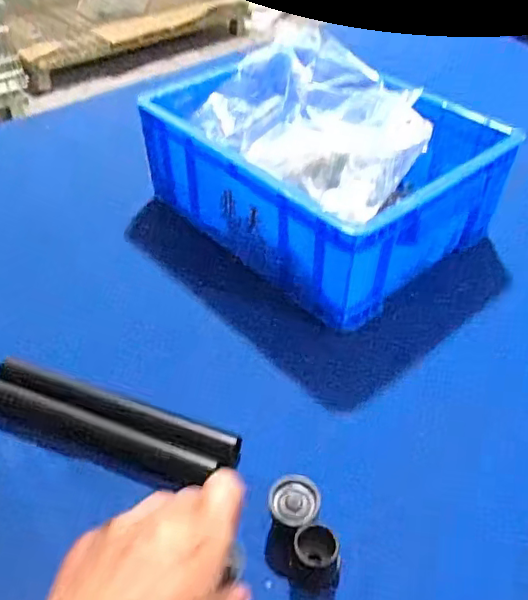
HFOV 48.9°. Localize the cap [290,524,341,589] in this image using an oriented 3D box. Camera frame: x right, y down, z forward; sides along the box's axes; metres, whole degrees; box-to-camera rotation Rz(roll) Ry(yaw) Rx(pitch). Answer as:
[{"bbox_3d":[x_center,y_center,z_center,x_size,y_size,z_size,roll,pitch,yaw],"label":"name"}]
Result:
[{"bbox_3d":[0.035,0.171,0.388,0.032,0.032,0.028,8,45,9],"label":"cap"}]

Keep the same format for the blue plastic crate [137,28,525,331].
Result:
[{"bbox_3d":[0.060,-0.151,0.657,0.252,0.128,0.341,-31,52,-27],"label":"blue plastic crate"}]

